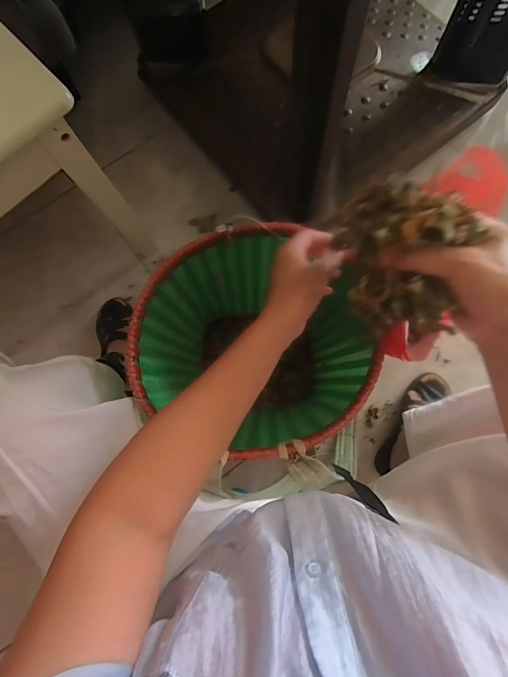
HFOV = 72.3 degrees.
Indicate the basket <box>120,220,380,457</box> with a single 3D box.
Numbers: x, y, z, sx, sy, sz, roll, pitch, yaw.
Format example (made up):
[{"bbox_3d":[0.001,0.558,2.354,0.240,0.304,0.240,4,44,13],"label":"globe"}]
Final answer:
[{"bbox_3d":[-0.013,0.039,0.619,0.293,0.344,0.311,0,78,2],"label":"basket"}]

